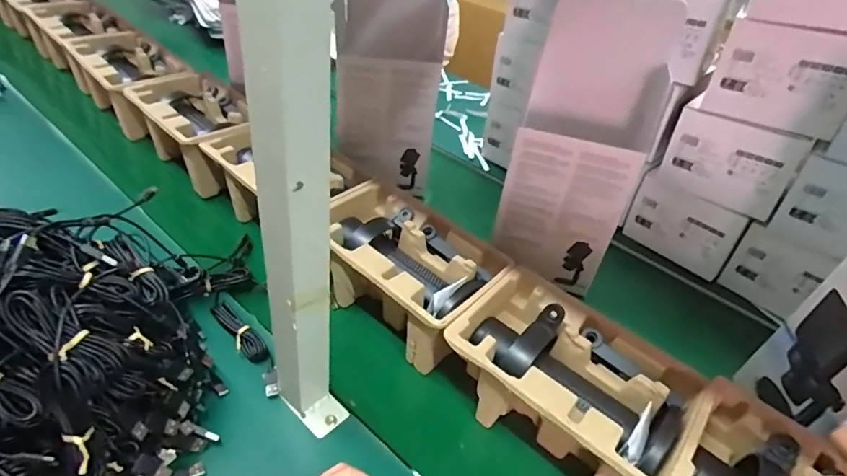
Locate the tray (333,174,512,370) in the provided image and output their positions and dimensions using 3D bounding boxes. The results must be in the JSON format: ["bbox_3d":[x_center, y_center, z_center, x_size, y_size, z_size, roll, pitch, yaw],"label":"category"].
[{"bbox_3d":[-0.029,0.043,0.604,0.227,0.105,0.143,31,45,25],"label":"tray"}]

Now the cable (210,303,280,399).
[{"bbox_3d":[-0.194,0.120,0.542,0.027,0.020,0.132,-28,51,-34],"label":"cable"}]

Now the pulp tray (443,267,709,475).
[{"bbox_3d":[0.142,0.151,0.500,0.216,0.100,0.144,32,46,27],"label":"pulp tray"}]

